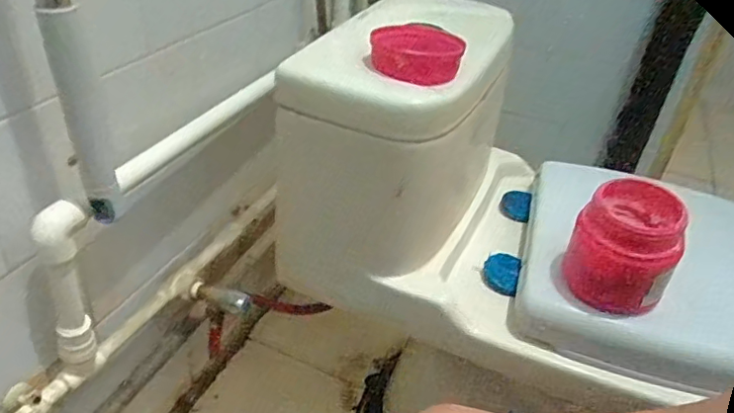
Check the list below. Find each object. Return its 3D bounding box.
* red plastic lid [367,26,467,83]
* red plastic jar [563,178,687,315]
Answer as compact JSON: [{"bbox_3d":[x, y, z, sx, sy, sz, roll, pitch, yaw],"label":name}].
[{"bbox_3d":[0.050,-0.158,0.585,0.095,0.033,0.088,7,35,2],"label":"red plastic lid"},{"bbox_3d":[0.262,0.038,0.573,0.093,0.111,0.088,4,35,-3],"label":"red plastic jar"}]

